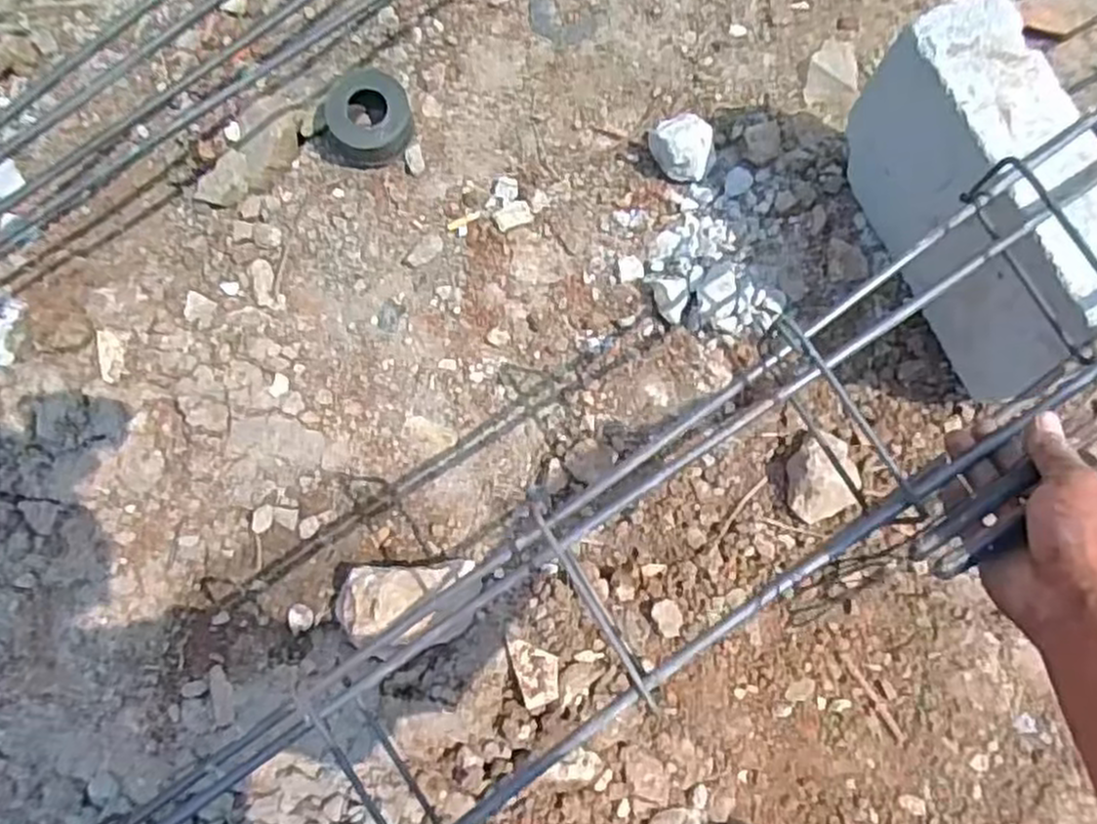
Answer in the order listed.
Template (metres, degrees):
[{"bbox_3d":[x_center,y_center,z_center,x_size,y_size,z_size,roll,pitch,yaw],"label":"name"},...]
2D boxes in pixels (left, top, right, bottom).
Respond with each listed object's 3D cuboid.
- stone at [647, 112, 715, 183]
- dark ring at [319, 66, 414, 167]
[{"bbox_3d":[0.133,-0.261,0.753,0.051,0.050,0.064,-43,82,0],"label":"stone"},{"bbox_3d":[-0.180,-0.293,0.780,0.088,0.060,0.089,0,85,5],"label":"dark ring"}]

